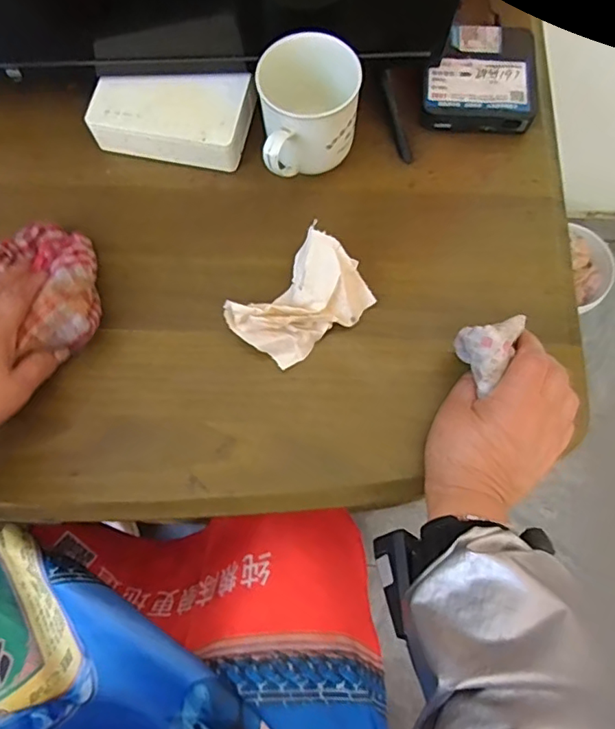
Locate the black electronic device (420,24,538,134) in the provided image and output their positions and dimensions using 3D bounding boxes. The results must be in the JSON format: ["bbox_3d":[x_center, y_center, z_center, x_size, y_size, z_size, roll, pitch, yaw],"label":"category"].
[{"bbox_3d":[0.157,-0.261,0.495,0.097,0.029,0.108,9,74,4],"label":"black electronic device"}]

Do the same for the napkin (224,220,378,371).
[{"bbox_3d":[-0.004,-0.047,0.428,0.072,0.040,0.105,43,79,12],"label":"napkin"}]

